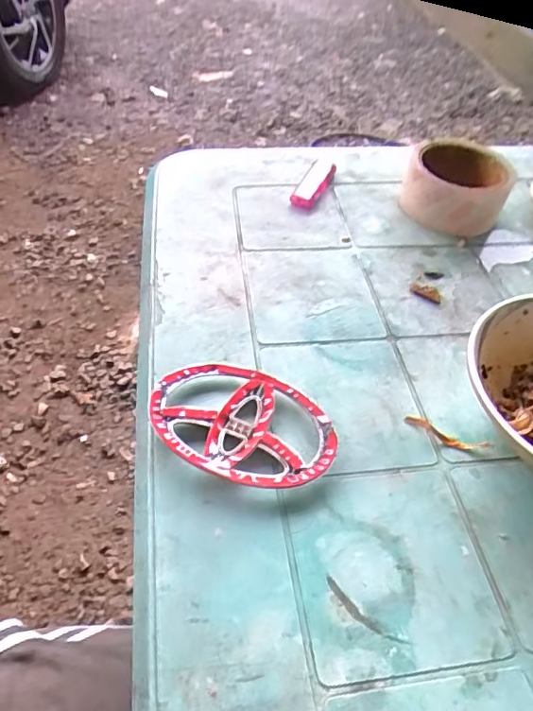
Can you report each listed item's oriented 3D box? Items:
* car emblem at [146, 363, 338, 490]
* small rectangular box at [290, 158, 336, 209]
[{"bbox_3d":[-0.014,0.042,0.332,0.115,0.014,0.081,14,48,7],"label":"car emblem"},{"bbox_3d":[0.046,-0.168,0.517,0.024,0.009,0.084,19,49,12],"label":"small rectangular box"}]

